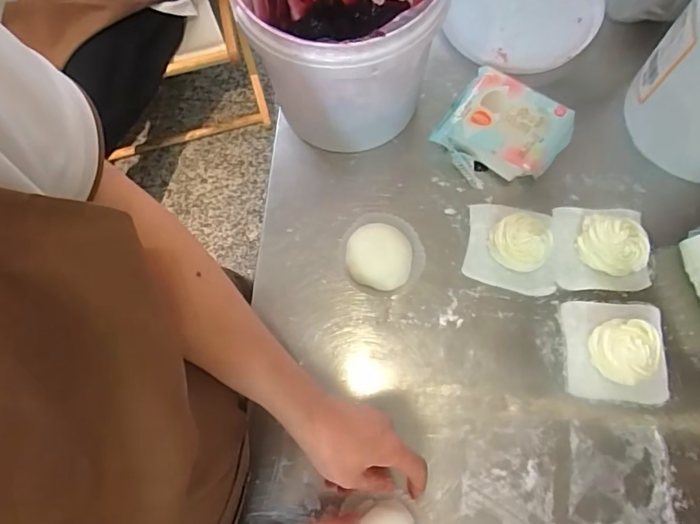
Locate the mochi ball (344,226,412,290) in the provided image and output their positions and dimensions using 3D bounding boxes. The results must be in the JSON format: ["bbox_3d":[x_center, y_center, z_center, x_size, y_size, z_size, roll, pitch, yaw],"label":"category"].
[{"bbox_3d":[0.032,-0.004,0.519,0.068,0.033,0.064,-1,73,2],"label":"mochi ball"}]

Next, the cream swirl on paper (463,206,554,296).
[{"bbox_3d":[0.178,-0.023,0.510,0.095,0.055,0.096,9,74,4],"label":"cream swirl on paper"}]

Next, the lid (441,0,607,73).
[{"bbox_3d":[0.228,-0.334,0.625,0.191,0.019,0.205,-1,73,2],"label":"lid"}]

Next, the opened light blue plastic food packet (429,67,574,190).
[{"bbox_3d":[0.174,-0.150,0.553,0.130,0.047,0.124,39,78,12],"label":"opened light blue plastic food packet"}]

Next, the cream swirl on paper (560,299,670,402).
[{"bbox_3d":[0.272,0.085,0.470,0.096,0.048,0.099,1,73,2],"label":"cream swirl on paper"}]

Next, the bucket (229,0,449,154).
[{"bbox_3d":[-0.007,-0.243,0.509,0.188,0.191,0.202,-1,73,2],"label":"bucket"}]

